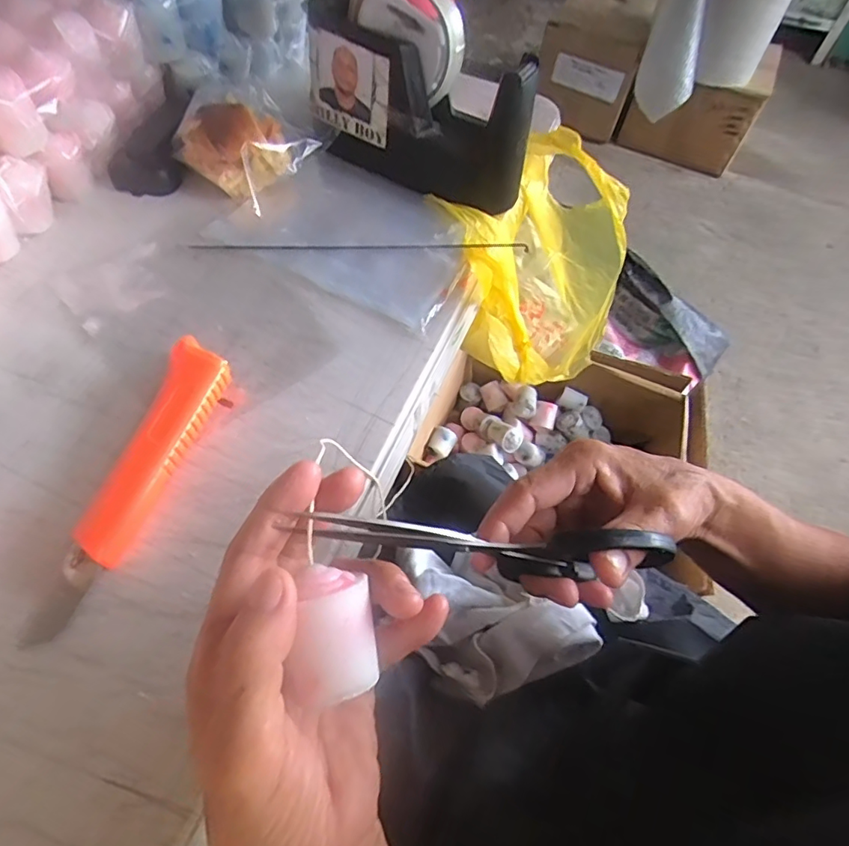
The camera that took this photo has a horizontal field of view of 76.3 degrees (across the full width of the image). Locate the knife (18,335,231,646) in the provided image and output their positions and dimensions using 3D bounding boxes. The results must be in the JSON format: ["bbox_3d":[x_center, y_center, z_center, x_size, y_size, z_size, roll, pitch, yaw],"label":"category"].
[{"bbox_3d":[-0.148,0.027,0.281,0.033,0.024,0.164,15,57,6],"label":"knife"}]

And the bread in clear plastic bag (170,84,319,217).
[{"bbox_3d":[-0.142,-0.217,0.421,0.094,0.049,0.076,31,60,15],"label":"bread in clear plastic bag"}]

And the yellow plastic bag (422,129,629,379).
[{"bbox_3d":[0.085,-0.117,0.468,0.171,0.192,0.139,-38,67,-25],"label":"yellow plastic bag"}]

